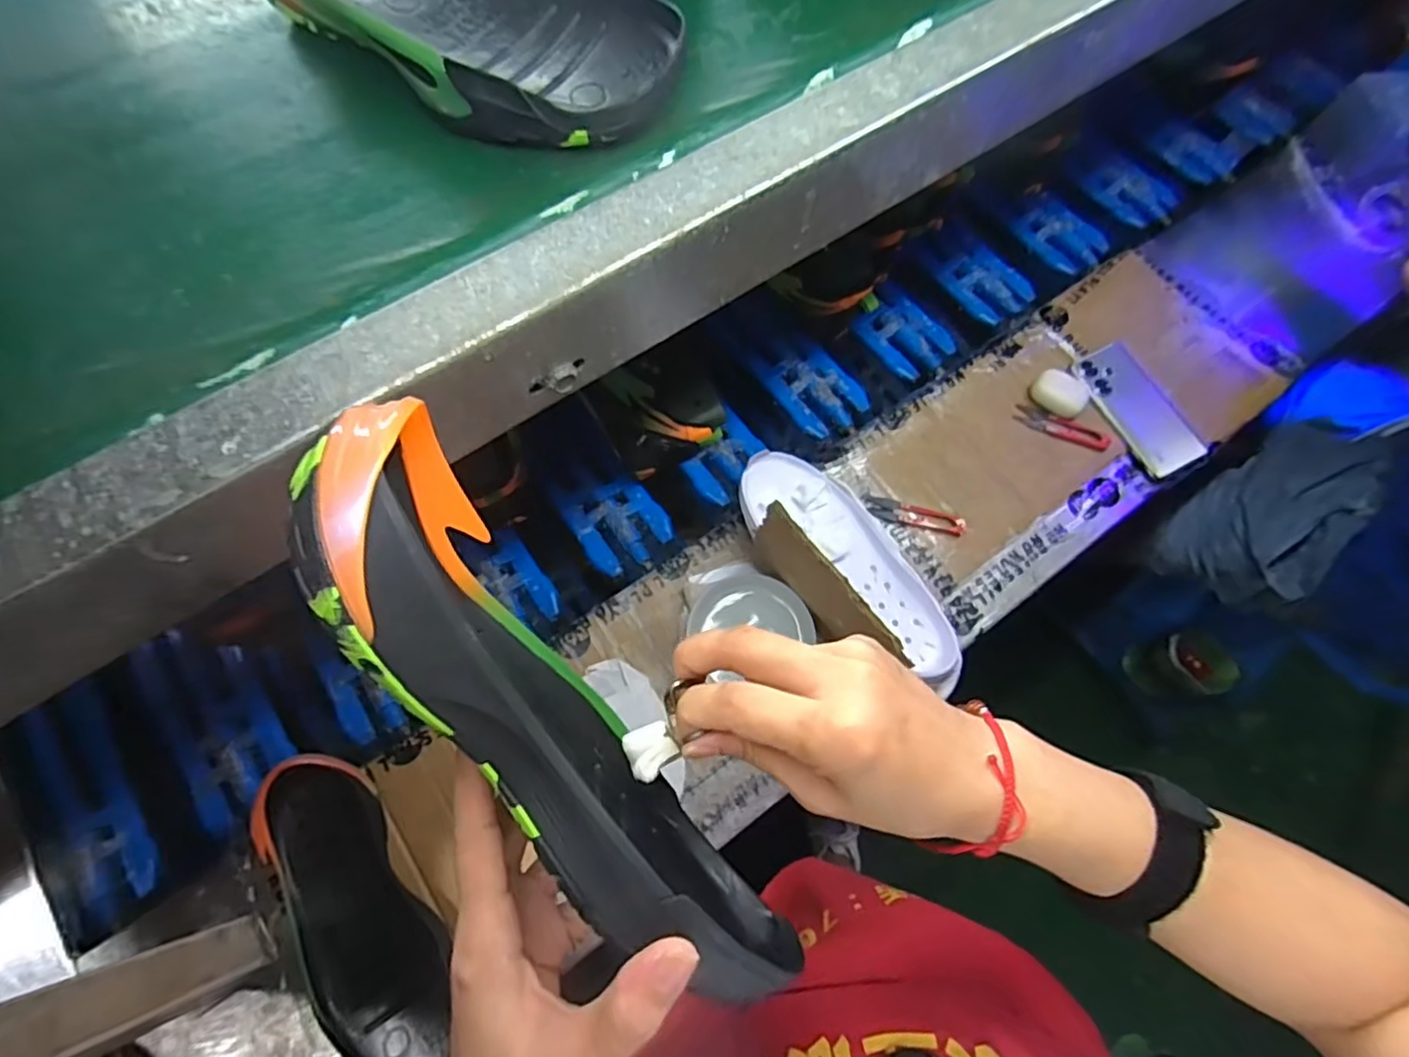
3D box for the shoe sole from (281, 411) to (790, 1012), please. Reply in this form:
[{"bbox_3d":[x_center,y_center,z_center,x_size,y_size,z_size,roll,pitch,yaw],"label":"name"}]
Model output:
[{"bbox_3d":[-0.052,0.075,0.244,0.056,0.110,0.257,-39,110,-16],"label":"shoe sole"}]

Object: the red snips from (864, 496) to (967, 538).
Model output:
[{"bbox_3d":[0.218,-0.013,0.667,0.100,0.004,0.024,15,68,4],"label":"red snips"}]

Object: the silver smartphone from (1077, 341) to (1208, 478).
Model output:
[{"bbox_3d":[0.478,-0.134,0.712,0.073,0.011,0.154,-30,75,-5],"label":"silver smartphone"}]

